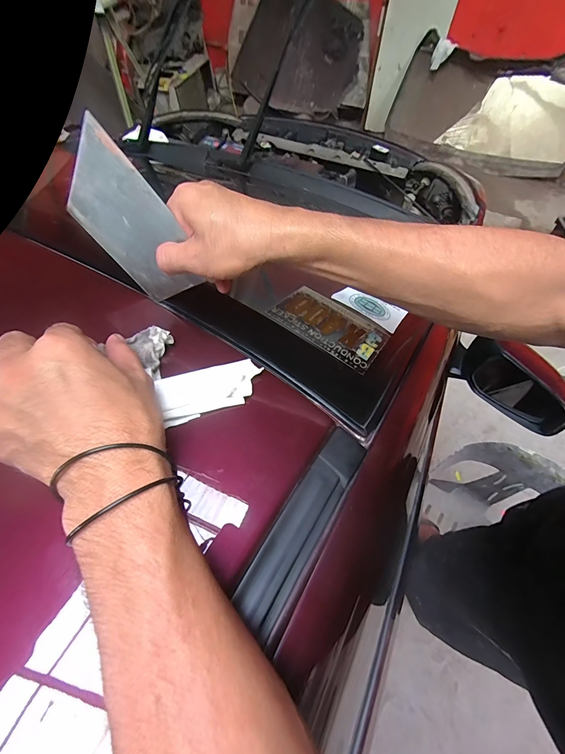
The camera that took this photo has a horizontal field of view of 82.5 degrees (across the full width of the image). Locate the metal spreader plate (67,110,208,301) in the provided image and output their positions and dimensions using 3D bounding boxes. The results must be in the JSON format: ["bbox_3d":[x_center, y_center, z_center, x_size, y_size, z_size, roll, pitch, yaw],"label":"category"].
[{"bbox_3d":[-0.136,-0.135,0.295,0.090,0.134,0.004,-16,37,35],"label":"metal spreader plate"}]

